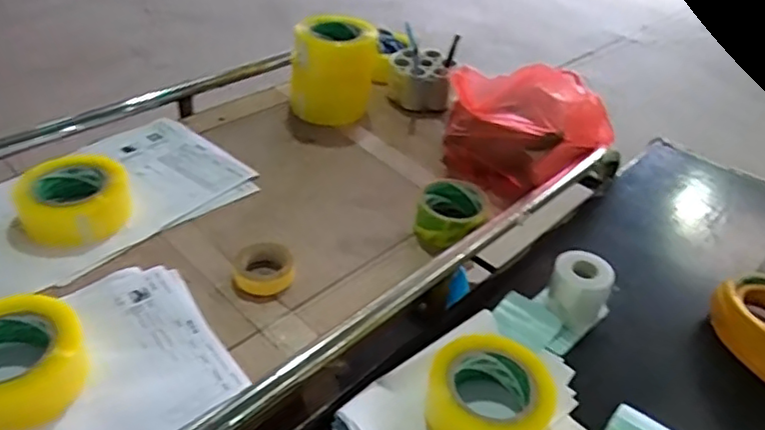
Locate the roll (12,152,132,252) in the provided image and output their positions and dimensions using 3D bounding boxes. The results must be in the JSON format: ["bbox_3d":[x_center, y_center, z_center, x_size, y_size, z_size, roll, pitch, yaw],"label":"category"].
[{"bbox_3d":[-0.387,-0.018,0.771,0.120,0.062,0.120,3,38,-3],"label":"roll"}]

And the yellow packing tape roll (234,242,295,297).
[{"bbox_3d":[-0.140,0.064,0.723,0.066,0.029,0.068,3,38,-3],"label":"yellow packing tape roll"}]

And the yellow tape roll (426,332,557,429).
[{"bbox_3d":[0.106,0.185,0.620,0.120,0.069,0.120,3,38,-3],"label":"yellow tape roll"}]

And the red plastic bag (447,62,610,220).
[{"bbox_3d":[0.228,-0.142,0.928,0.235,0.182,0.194,-16,43,-25],"label":"red plastic bag"}]

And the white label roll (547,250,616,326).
[{"bbox_3d":[0.240,0.094,0.756,0.069,0.077,0.064,3,38,-3],"label":"white label roll"}]

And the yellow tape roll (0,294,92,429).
[{"bbox_3d":[-0.339,0.128,0.572,0.113,0.061,0.120,3,38,-3],"label":"yellow tape roll"}]

